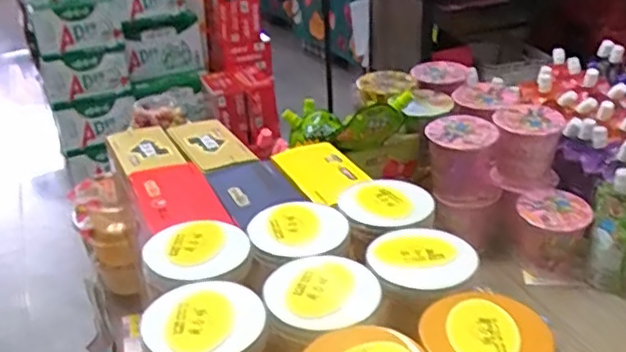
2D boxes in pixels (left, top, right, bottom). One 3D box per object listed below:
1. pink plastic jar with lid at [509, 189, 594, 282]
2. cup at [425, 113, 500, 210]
[{"bbox_3d":[0.326,0.082,0.874,0.093,0.097,0.091,-3,30,2],"label":"pink plastic jar with lid"},{"bbox_3d":[0.213,-0.021,0.899,0.096,0.112,0.086,2,30,10],"label":"cup"}]

